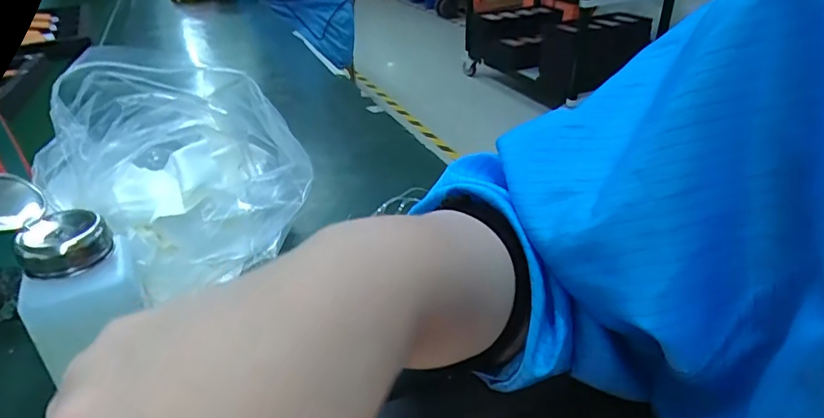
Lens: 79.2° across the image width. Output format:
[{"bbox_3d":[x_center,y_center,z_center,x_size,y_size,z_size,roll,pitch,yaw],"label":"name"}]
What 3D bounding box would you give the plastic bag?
[{"bbox_3d":[-0.158,-0.028,0.350,0.156,0.143,0.089,-14,34,-17],"label":"plastic bag"}]

